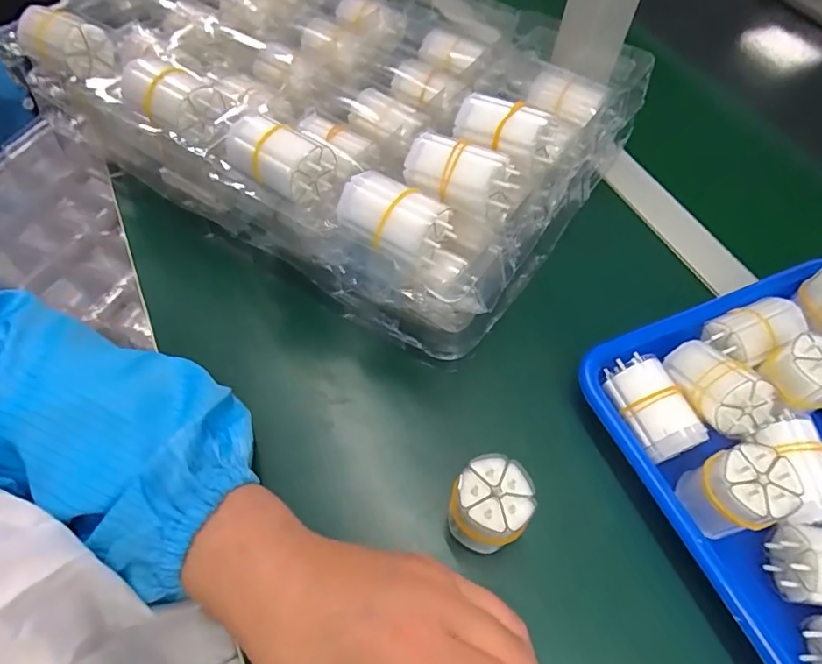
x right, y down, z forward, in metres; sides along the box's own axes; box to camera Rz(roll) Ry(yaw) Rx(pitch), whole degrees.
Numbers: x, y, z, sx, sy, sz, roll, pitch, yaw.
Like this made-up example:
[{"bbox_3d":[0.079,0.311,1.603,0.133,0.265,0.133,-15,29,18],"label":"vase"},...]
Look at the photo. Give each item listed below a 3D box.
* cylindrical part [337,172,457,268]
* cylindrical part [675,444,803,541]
[{"bbox_3d":[-0.010,-0.064,0.294,0.062,0.028,0.032,25,60,13],"label":"cylindrical part"},{"bbox_3d":[0.177,0.089,0.289,0.034,0.058,0.039,-21,61,-15],"label":"cylindrical part"}]

